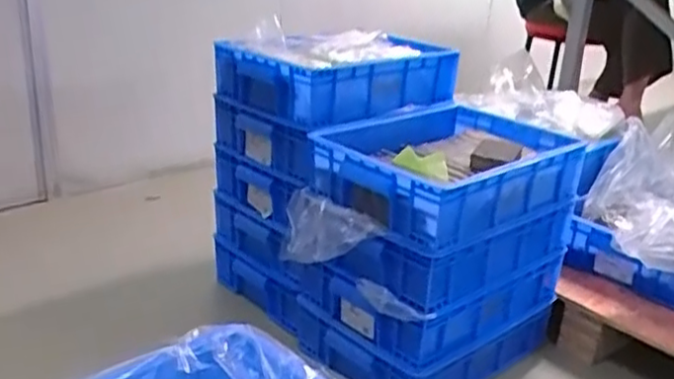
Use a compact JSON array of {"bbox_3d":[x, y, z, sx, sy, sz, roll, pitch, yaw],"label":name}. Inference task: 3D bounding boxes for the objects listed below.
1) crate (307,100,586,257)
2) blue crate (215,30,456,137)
[{"bbox_3d":[0.185,-0.040,1.201,0.418,0.102,0.325,-15,27,-38],"label":"crate"},{"bbox_3d":[0.007,-0.230,1.357,0.411,0.111,0.272,-15,28,-39],"label":"blue crate"}]

